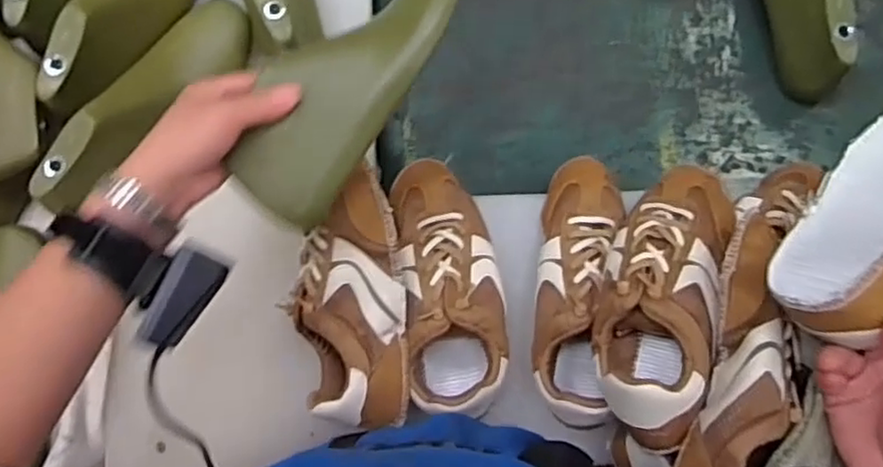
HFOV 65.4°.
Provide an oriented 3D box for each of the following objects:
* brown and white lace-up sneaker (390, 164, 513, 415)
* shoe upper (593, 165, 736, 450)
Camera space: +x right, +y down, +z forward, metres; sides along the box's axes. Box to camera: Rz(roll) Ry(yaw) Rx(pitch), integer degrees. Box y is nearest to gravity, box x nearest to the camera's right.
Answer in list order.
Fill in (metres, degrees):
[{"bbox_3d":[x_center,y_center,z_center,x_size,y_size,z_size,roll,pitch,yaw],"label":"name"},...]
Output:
[{"bbox_3d":[0.006,0.041,0.596,0.083,0.079,0.209,-8,82,1],"label":"brown and white lace-up sneaker"},{"bbox_3d":[0.170,0.044,0.536,0.081,0.069,0.222,16,70,2],"label":"shoe upper"}]

